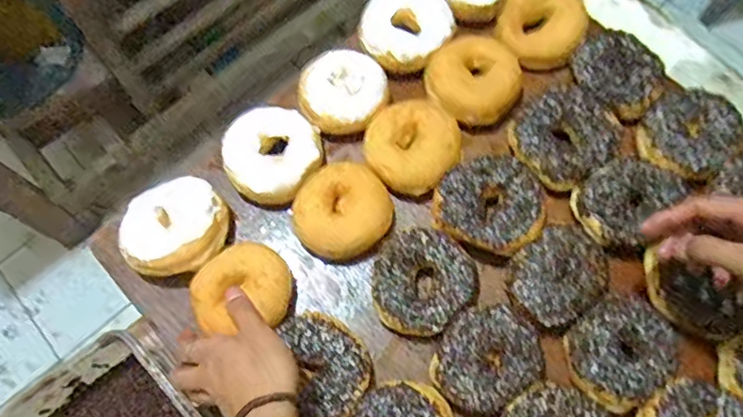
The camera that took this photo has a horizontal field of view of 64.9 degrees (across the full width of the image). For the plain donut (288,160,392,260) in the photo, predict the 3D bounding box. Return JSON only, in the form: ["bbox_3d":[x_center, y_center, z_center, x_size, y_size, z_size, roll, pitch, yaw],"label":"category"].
[{"bbox_3d":[-0.028,0.005,0.572,0.092,0.041,0.086,-38,72,-11],"label":"plain donut"}]

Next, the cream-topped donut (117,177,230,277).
[{"bbox_3d":[-0.190,0.021,0.573,0.098,0.044,0.098,-1,69,2],"label":"cream-topped donut"}]

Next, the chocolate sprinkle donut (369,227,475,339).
[{"bbox_3d":[0.044,0.069,0.544,0.089,0.041,0.094,40,76,15],"label":"chocolate sprinkle donut"}]

